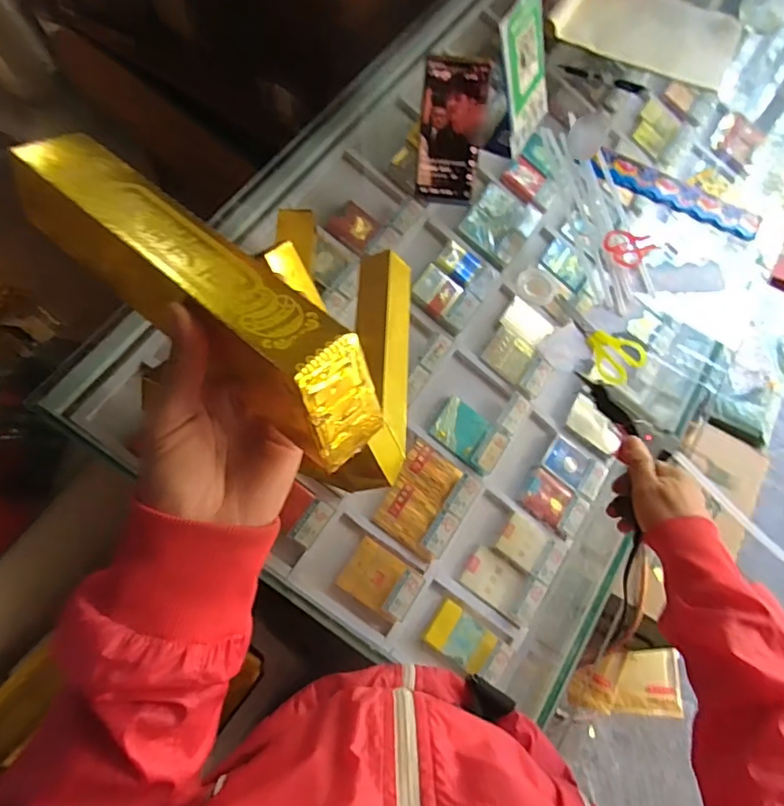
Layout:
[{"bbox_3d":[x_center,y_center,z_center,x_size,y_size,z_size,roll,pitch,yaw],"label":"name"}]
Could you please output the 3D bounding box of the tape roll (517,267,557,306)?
[{"bbox_3d":[0.177,-0.144,0.675,0.048,0.021,0.046,1,66,-1],"label":"tape roll"}]

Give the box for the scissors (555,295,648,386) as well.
[{"bbox_3d":[0.227,-0.074,0.635,0.051,0.022,0.121,-38,72,-17],"label":"scissors"}]

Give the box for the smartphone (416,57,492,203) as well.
[{"bbox_3d":[0.071,-0.315,0.657,0.072,0.157,0.013,4,41,0],"label":"smartphone"}]

